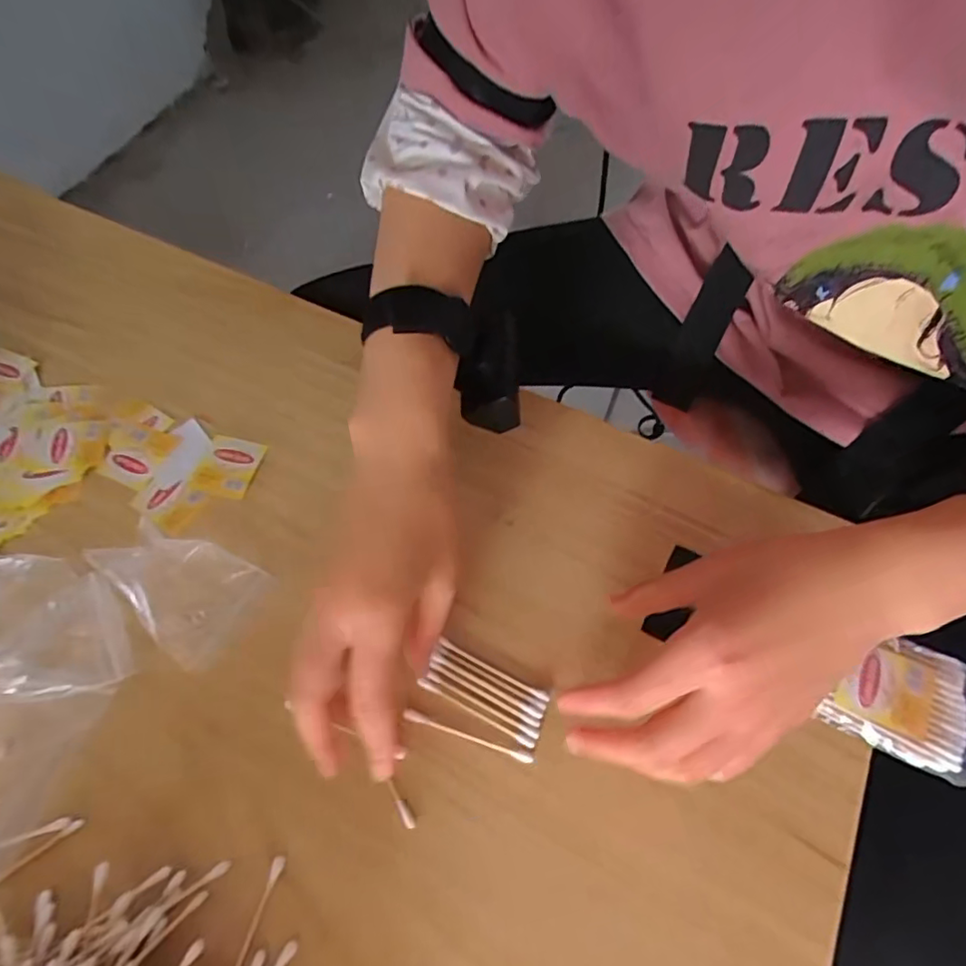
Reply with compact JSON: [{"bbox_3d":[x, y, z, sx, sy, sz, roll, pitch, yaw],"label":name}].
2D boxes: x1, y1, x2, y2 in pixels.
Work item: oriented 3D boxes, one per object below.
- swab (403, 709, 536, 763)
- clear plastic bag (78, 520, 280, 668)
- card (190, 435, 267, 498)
[{"bbox_3d":[-0.007,0.134,0.305,0.069,0.004,0.006,17,64,8],"label":"swab"},{"bbox_3d":[-0.178,0.058,0.336,0.087,0.021,0.063,29,67,13],"label":"clear plastic bag"},{"bbox_3d":[-0.169,-0.012,0.382,0.037,0.004,0.042,15,64,7],"label":"card"}]

